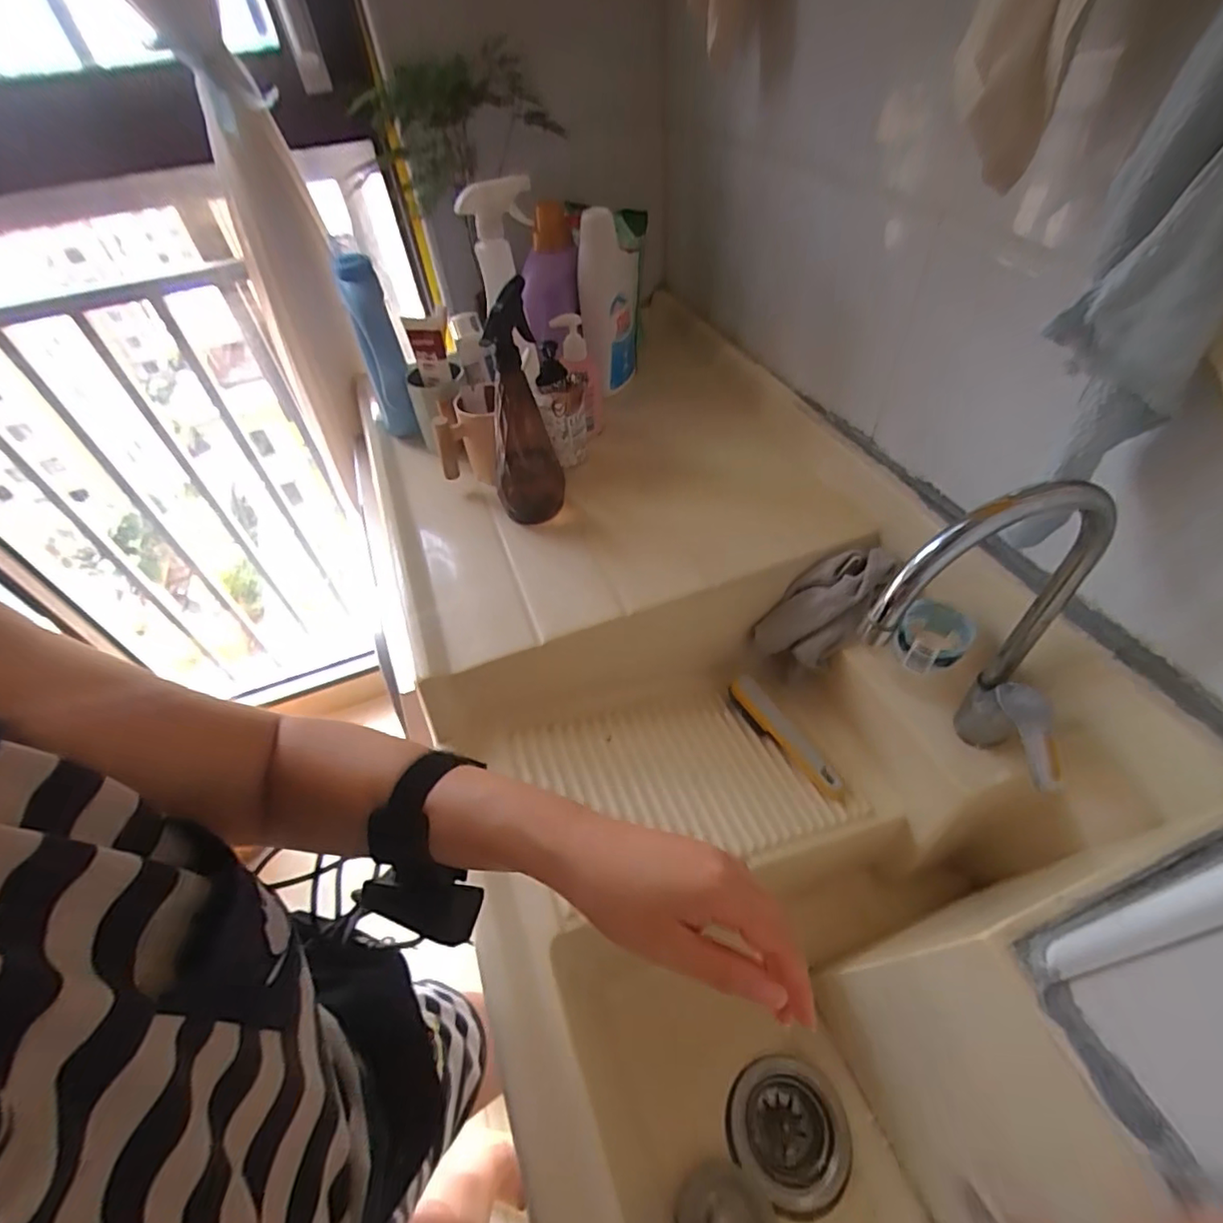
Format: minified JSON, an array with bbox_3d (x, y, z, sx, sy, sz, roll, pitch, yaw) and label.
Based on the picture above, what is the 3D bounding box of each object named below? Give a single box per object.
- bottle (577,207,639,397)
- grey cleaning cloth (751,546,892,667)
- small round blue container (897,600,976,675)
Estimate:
[{"bbox_3d":[-0.001,-0.427,0.841,0.080,0.246,0.071,-4,49,3],"label":"bottle"},{"bbox_3d":[0.245,-0.004,0.666,0.155,0.079,0.081,-28,53,-17],"label":"grey cleaning cloth"},{"bbox_3d":[0.319,0.028,0.579,0.063,0.038,0.071,25,56,25],"label":"small round blue container"}]

